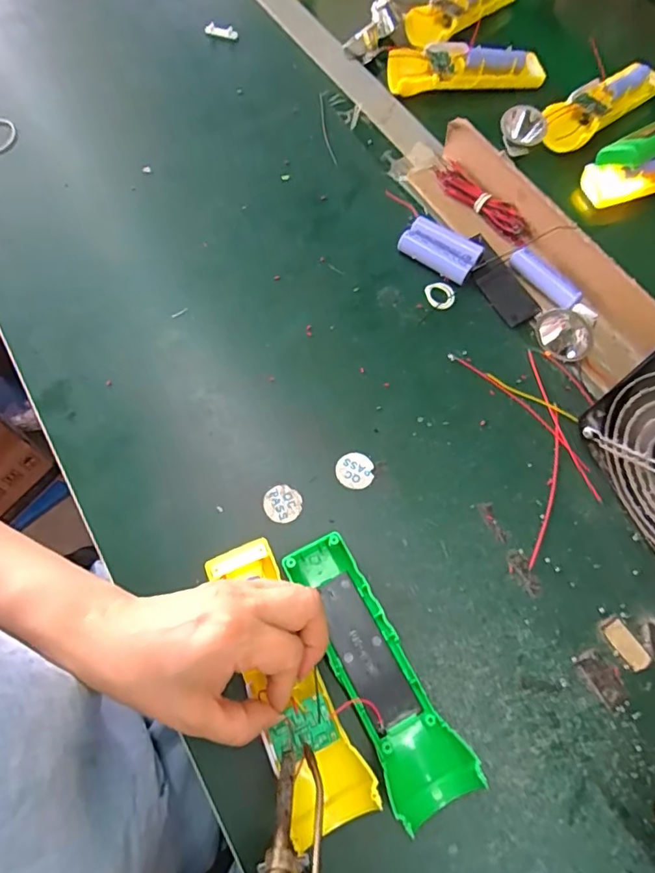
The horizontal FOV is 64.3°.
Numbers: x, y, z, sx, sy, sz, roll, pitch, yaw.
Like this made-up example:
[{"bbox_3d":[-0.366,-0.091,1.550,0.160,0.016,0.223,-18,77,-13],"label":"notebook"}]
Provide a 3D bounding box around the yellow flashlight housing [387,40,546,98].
[{"bbox_3d":[0.145,-0.377,0.535,0.161,0.029,0.044,-4,66,-2],"label":"yellow flashlight housing"}]

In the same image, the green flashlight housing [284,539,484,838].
[{"bbox_3d":[0.025,0.139,0.314,0.048,0.025,0.162,-28,70,-12],"label":"green flashlight housing"}]

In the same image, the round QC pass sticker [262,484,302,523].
[{"bbox_3d":[-0.031,0.048,0.366,0.026,0.004,0.026,1,71,-4],"label":"round QC pass sticker"}]

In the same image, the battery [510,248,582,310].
[{"bbox_3d":[0.177,-0.127,0.425,0.014,0.019,0.062,-42,73,-17],"label":"battery"}]

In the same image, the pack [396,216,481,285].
[{"bbox_3d":[0.096,-0.159,0.445,0.066,0.017,0.035,37,71,14],"label":"pack"}]

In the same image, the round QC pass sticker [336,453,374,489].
[{"bbox_3d":[0.020,0.024,0.376,0.026,0.004,0.026,0,66,-1],"label":"round QC pass sticker"}]

